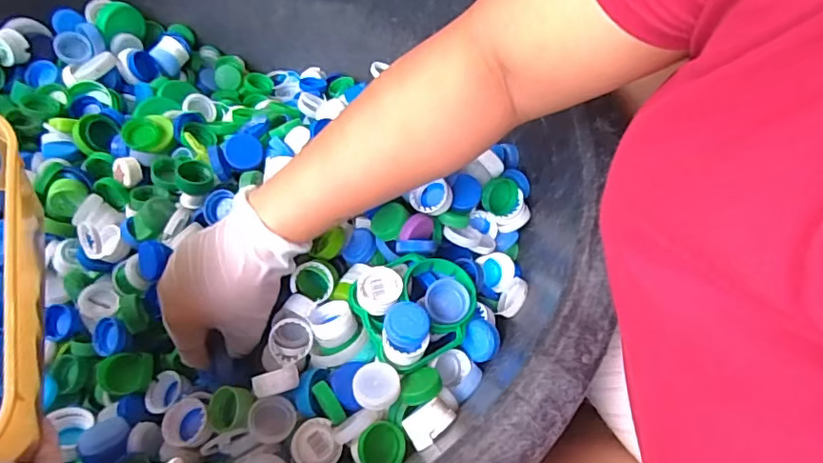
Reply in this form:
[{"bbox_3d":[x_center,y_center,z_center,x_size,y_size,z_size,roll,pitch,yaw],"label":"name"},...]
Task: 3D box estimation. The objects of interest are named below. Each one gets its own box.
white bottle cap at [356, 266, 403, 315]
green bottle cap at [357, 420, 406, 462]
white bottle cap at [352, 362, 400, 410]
[{"bbox_3d":[-0.023,0.044,0.392,0.032,0.019,0.034,2,58,-3],"label":"white bottle cap"},{"bbox_3d":[-0.019,0.138,0.344,0.030,0.012,0.030,2,58,-3],"label":"green bottle cap"},{"bbox_3d":[-0.023,0.103,0.360,0.030,0.015,0.031,2,58,-3],"label":"white bottle cap"}]

